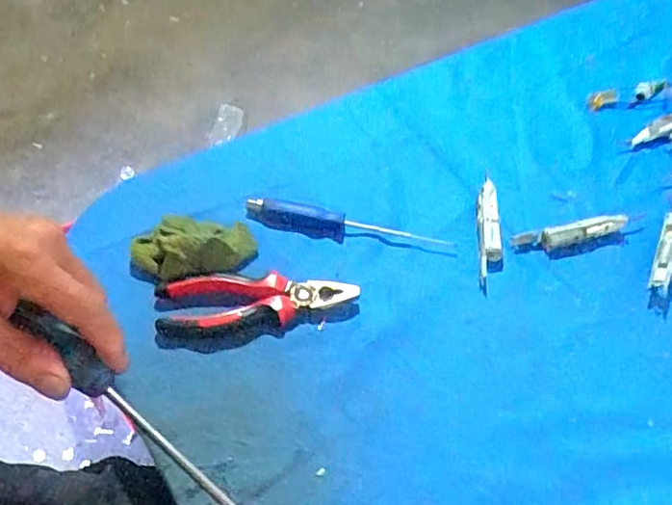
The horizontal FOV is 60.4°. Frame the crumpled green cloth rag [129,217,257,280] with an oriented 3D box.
[{"bbox_3d":[-0.124,-0.004,0.501,0.107,0.038,0.057,-3,50,-6],"label":"crumpled green cloth rag"}]

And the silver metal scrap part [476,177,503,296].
[{"bbox_3d":[0.143,-0.020,0.539,0.022,0.017,0.124,8,49,4],"label":"silver metal scrap part"}]

